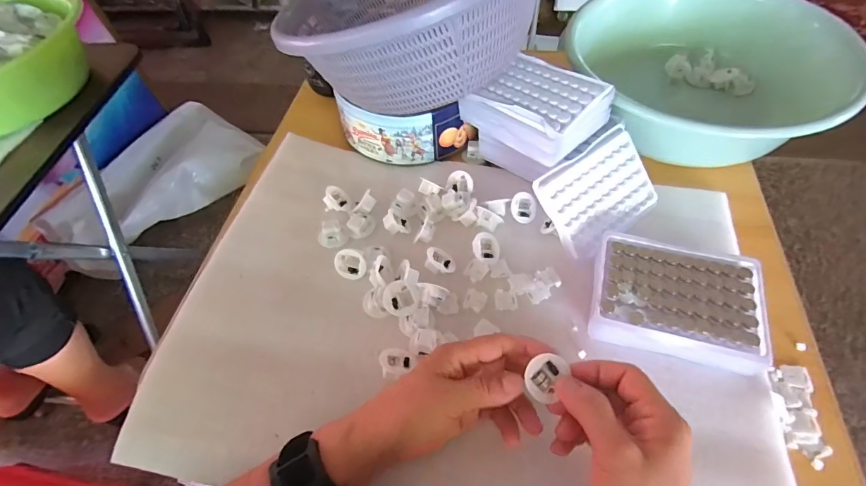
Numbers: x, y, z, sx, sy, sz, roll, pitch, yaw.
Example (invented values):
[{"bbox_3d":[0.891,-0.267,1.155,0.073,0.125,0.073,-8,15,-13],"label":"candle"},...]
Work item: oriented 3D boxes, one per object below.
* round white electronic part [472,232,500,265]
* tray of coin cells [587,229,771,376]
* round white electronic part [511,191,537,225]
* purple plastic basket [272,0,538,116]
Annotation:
[{"bbox_3d":[0.052,0.006,0.413,0.031,0.011,0.030,30,67,-20],"label":"round white electronic part"},{"bbox_3d":[0.206,0.044,0.352,0.131,0.022,0.103,11,62,7],"label":"tray of coin cells"},{"bbox_3d":[0.097,-0.038,0.439,0.030,0.010,0.033,-3,94,-19],"label":"round white electronic part"},{"bbox_3d":[-0.033,-0.239,0.439,0.241,0.130,0.250,-29,52,-14],"label":"purple plastic basket"}]

